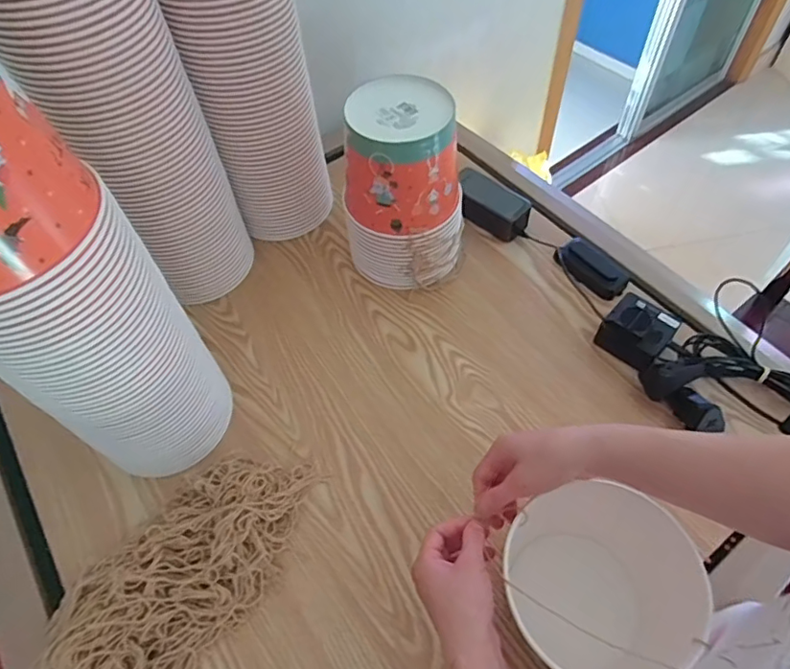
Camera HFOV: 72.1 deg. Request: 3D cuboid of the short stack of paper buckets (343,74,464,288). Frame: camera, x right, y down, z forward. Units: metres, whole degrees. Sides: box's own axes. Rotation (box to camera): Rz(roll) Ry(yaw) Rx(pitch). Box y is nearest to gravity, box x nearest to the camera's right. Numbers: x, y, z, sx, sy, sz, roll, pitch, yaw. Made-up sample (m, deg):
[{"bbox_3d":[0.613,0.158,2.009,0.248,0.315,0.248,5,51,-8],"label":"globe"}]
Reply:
[{"bbox_3d":[0.019,-0.187,0.724,0.137,0.243,0.142,14,58,12],"label":"short stack of paper buckets"}]

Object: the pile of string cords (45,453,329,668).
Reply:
[{"bbox_3d":[-0.223,0.249,0.557,0.153,0.067,0.319,25,61,19],"label":"pile of string cords"}]

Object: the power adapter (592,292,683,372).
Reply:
[{"bbox_3d":[0.313,-0.004,0.699,0.070,0.054,0.077,-37,62,-20],"label":"power adapter"}]

